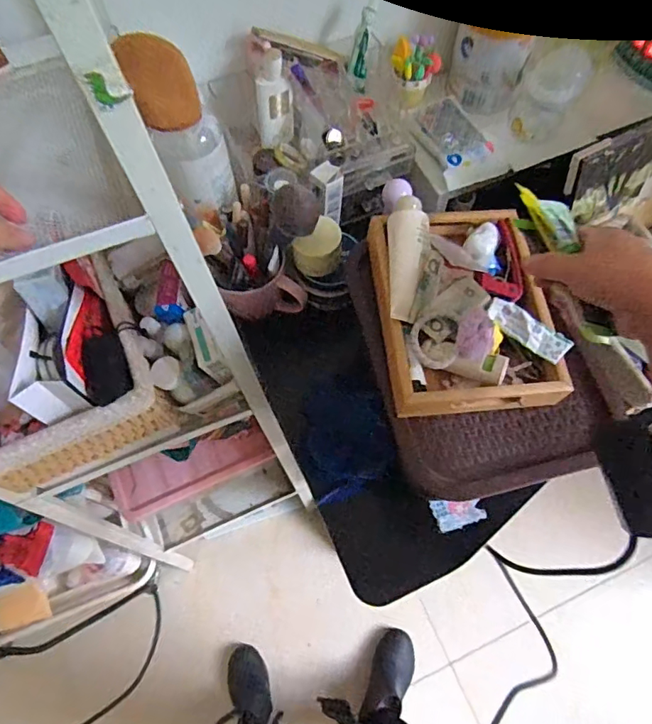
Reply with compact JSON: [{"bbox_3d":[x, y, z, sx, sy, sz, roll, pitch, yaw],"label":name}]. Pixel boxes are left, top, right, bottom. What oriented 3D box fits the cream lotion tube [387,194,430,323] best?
[{"bbox_3d":[0.075,-0.095,0.472,0.036,0.025,0.117,5,79,4],"label":"cream lotion tube"}]

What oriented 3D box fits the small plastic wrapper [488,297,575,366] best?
[{"bbox_3d":[0.183,-0.030,0.463,0.078,0.010,0.028,40,72,18],"label":"small plastic wrapper"}]

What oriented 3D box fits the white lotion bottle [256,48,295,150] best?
[{"bbox_3d":[-0.062,-0.313,0.615,0.045,0.095,0.048,-6,65,-1],"label":"white lotion bottle"}]

